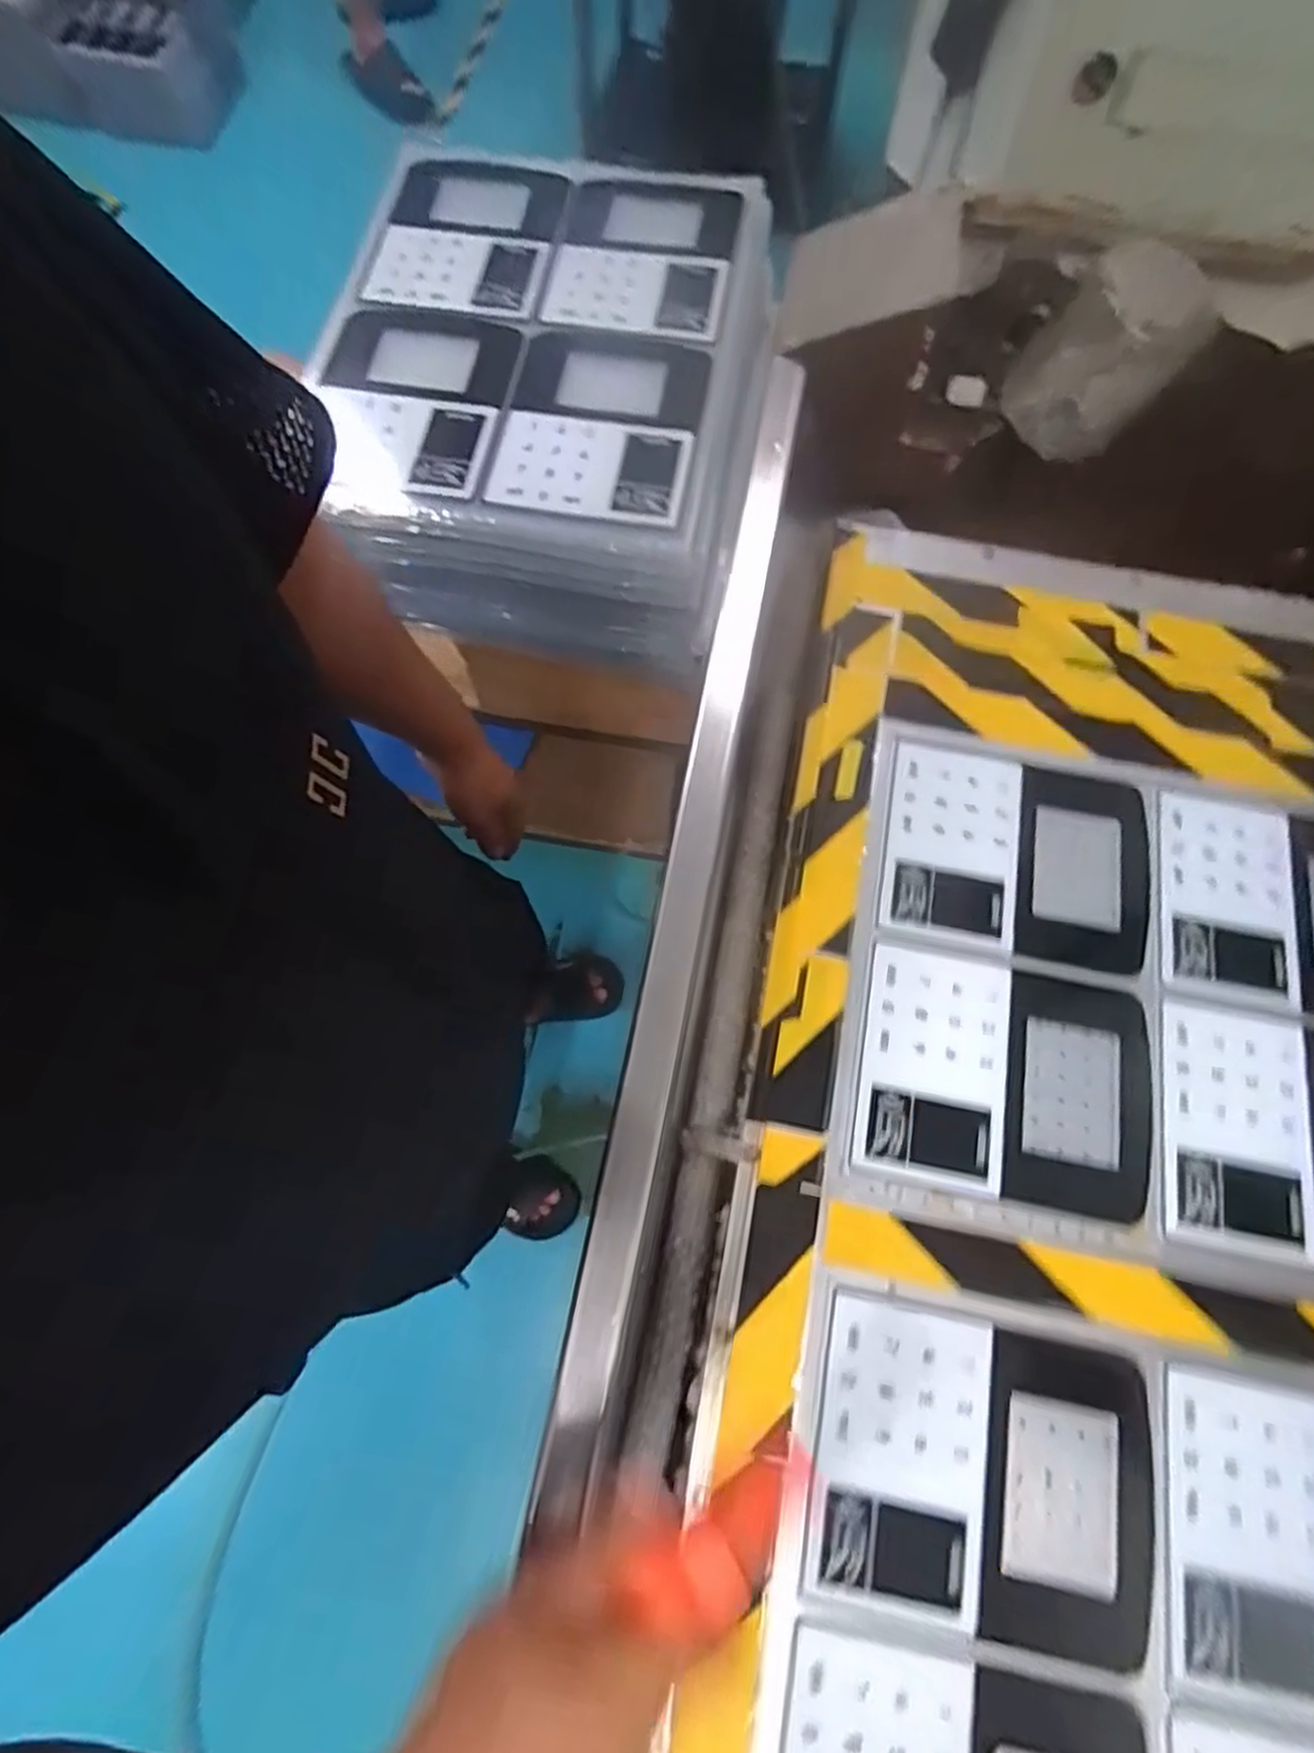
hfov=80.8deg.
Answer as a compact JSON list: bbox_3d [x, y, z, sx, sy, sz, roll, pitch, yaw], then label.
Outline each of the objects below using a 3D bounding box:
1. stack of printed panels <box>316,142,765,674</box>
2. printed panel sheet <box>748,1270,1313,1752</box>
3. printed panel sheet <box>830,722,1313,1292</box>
[{"bbox_3d":[-0.091,-0.422,0.688,0.341,0.136,0.433,10,74,3],"label":"stack of printed panels"},{"bbox_3d":[0.256,0.420,0.391,0.394,0.012,0.322,11,71,3],"label":"printed panel sheet"},{"bbox_3d":[0.327,0.076,0.513,0.394,0.010,0.321,11,71,3],"label":"printed panel sheet"}]

